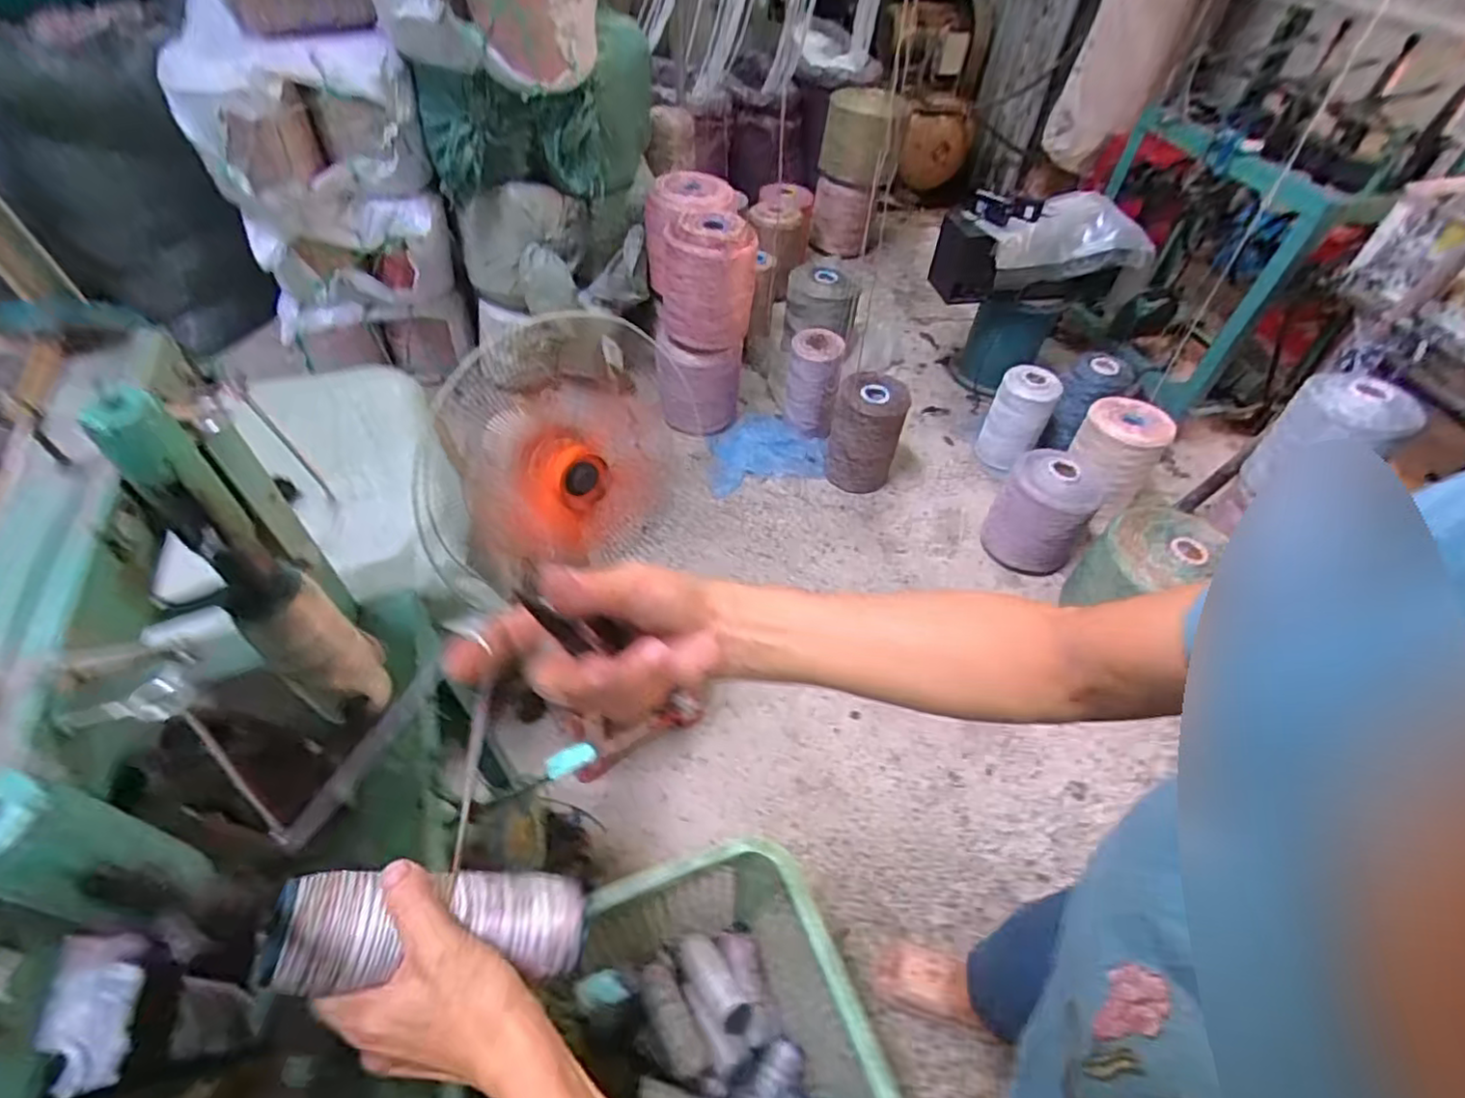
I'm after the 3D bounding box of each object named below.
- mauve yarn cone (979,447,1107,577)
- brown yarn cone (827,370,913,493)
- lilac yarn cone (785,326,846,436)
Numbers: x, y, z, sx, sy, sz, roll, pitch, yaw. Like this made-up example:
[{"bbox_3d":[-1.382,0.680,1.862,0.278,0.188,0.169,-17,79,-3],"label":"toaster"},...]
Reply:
[{"bbox_3d":[0.741,-0.079,1.564,0.210,0.270,0.198,26,54,17],"label":"mauve yarn cone"},{"bbox_3d":[0.360,-0.306,1.725,0.177,0.282,0.196,18,52,11],"label":"brown yarn cone"},{"bbox_3d":[0.225,-0.463,1.832,0.141,0.285,0.129,2,51,-2],"label":"lilac yarn cone"}]

